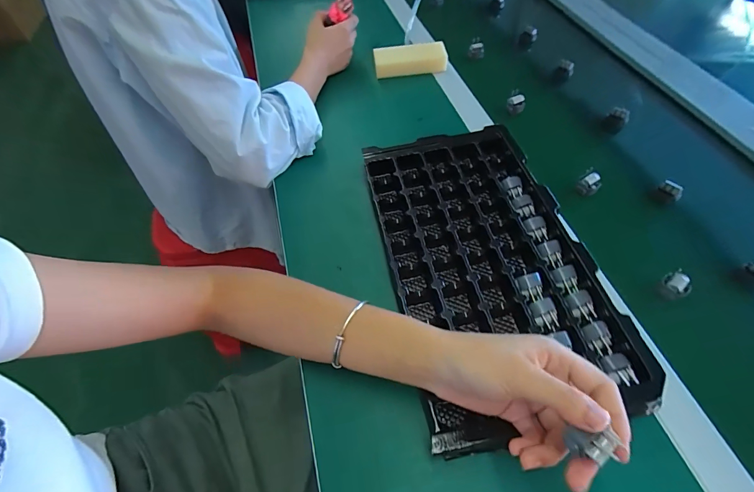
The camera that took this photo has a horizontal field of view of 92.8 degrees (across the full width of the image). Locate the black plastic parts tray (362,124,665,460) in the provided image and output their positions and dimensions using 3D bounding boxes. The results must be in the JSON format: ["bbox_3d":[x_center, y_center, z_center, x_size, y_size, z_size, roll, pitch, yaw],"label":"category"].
[{"bbox_3d":[0.114,0.008,0.397,0.201,0.034,0.356,-10,57,-4],"label":"black plastic parts tray"}]

